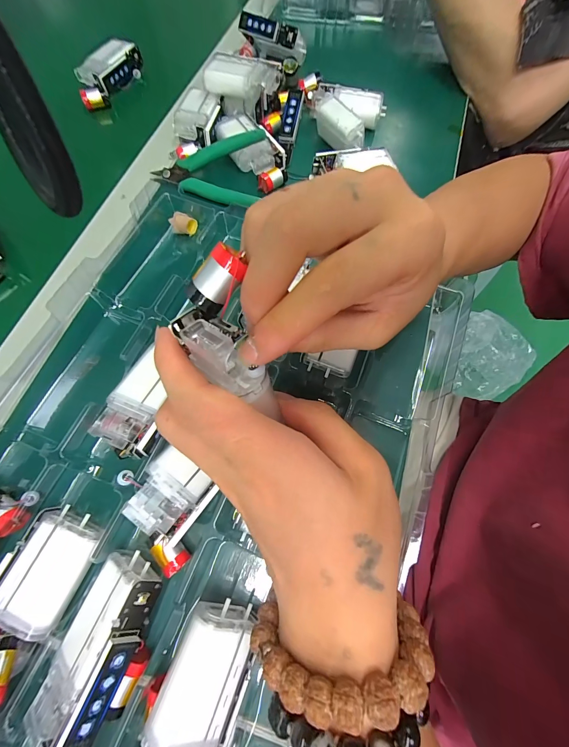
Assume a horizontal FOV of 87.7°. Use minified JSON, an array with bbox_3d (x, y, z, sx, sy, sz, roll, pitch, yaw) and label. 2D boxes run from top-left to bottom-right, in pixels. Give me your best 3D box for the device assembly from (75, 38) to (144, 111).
[{"bbox_3d":[-0.226,-0.379,0.374,0.049,0.022,0.109,20,71,6],"label":"device assembly"}]

